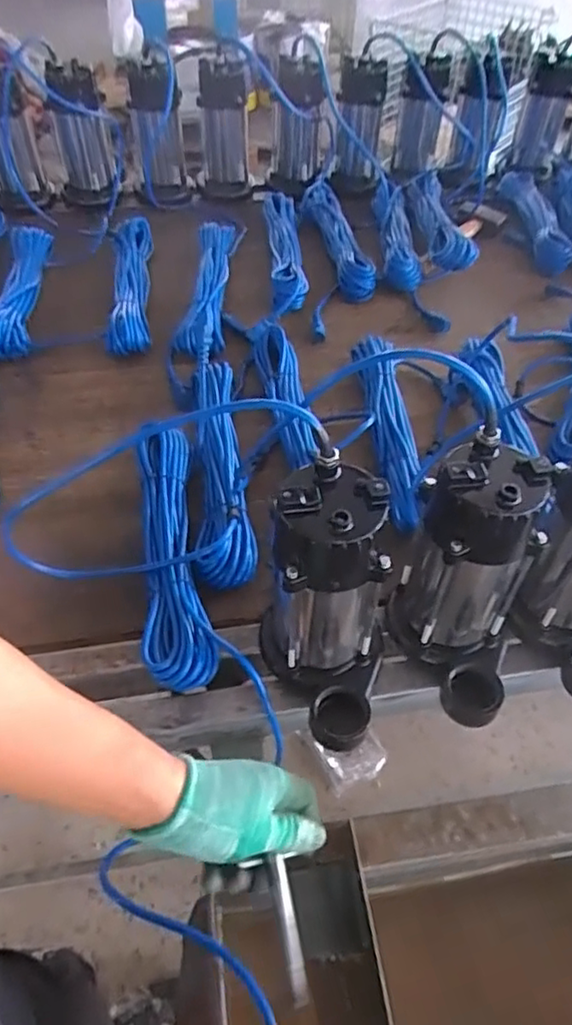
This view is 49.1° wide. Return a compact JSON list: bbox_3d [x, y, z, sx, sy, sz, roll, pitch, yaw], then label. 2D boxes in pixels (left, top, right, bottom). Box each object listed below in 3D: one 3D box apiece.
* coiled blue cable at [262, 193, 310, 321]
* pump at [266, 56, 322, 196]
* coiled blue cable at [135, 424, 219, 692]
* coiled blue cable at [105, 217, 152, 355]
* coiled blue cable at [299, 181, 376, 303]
[{"bbox_3d":[-0.003,-0.465,1.111,0.063,0.044,0.371,-2,50,-3],"label":"coiled blue cable"},{"bbox_3d":[0.021,-0.773,1.238,0.102,0.223,0.131,1,50,-1],"label":"pump"},{"bbox_3d":[-0.131,0.038,0.712,0.071,0.061,0.340,-8,51,-8],"label":"coiled blue cable"},{"bbox_3d":[-0.256,-0.382,1.024,0.074,0.048,0.316,-6,51,-7],"label":"coiled blue cable"},{"bbox_3d":[0.090,-0.524,1.153,0.082,0.078,0.372,-6,51,-7],"label":"coiled blue cable"}]

